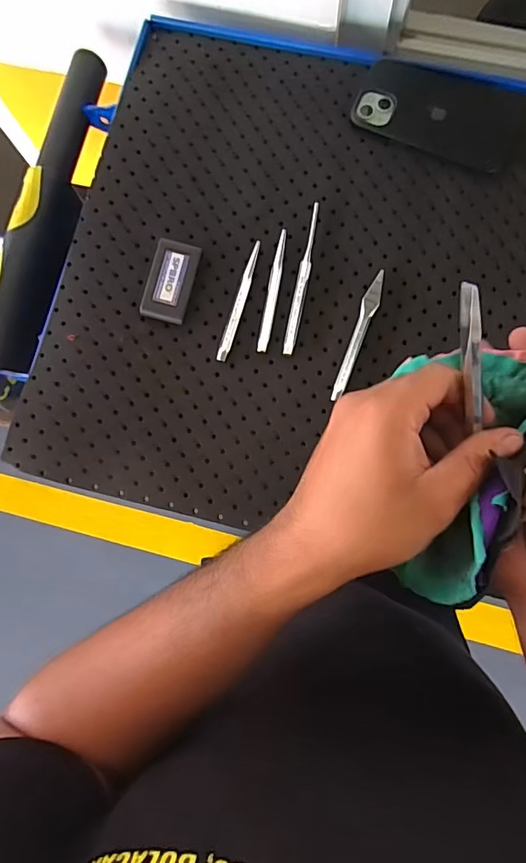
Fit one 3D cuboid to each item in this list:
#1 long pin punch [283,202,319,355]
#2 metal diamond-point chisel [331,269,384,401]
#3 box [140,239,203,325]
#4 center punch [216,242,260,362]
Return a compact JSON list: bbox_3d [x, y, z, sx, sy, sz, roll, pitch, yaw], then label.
[{"bbox_3d":[0.037,-0.140,0.440,0.011,0.007,0.145,12,83,4],"label":"long pin punch"},{"bbox_3d":[0.085,-0.086,0.429,0.014,0.008,0.122,22,84,5],"label":"metal diamond-point chisel"},{"bbox_3d":[-0.084,-0.136,0.437,0.039,0.016,0.074,14,84,4],"label":"box"},{"bbox_3d":[-0.021,-0.121,0.438,0.010,0.010,0.118,17,84,4],"label":"center punch"}]

